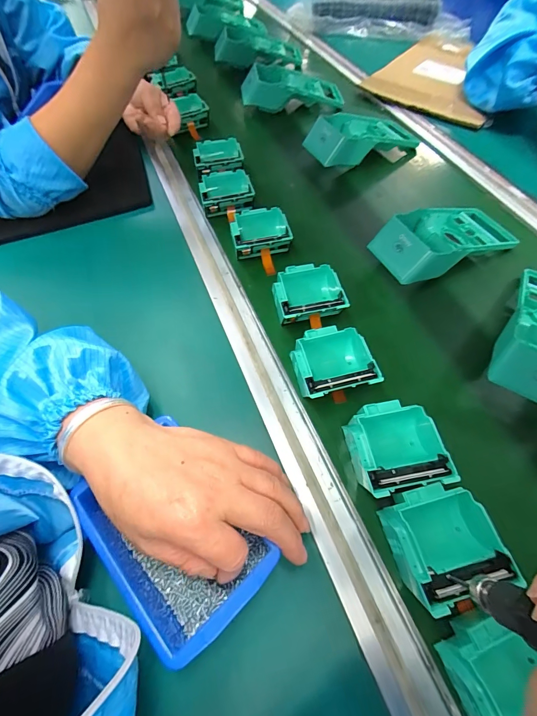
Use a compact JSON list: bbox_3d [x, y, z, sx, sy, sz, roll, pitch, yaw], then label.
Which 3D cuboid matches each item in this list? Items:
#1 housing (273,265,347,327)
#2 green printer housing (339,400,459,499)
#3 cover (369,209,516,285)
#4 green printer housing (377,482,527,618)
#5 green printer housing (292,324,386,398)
[{"bbox_3d":[0.044,-0.073,0.401,0.081,0.033,0.077,-12,57,-1],"label":"housing"},{"bbox_3d":[0.114,0.082,0.310,0.082,0.039,0.079,-12,57,-2],"label":"green printer housing"},{"bbox_3d":[0.225,-0.152,0.434,0.185,0.058,0.092,-26,59,-10],"label":"cover"},{"bbox_3d":[0.135,0.144,0.270,0.075,0.038,0.076,-18,59,-6],"label":"green printer housing"},{"bbox_3d":[0.065,0.007,0.353,0.079,0.037,0.077,-13,57,-2],"label":"green printer housing"}]

